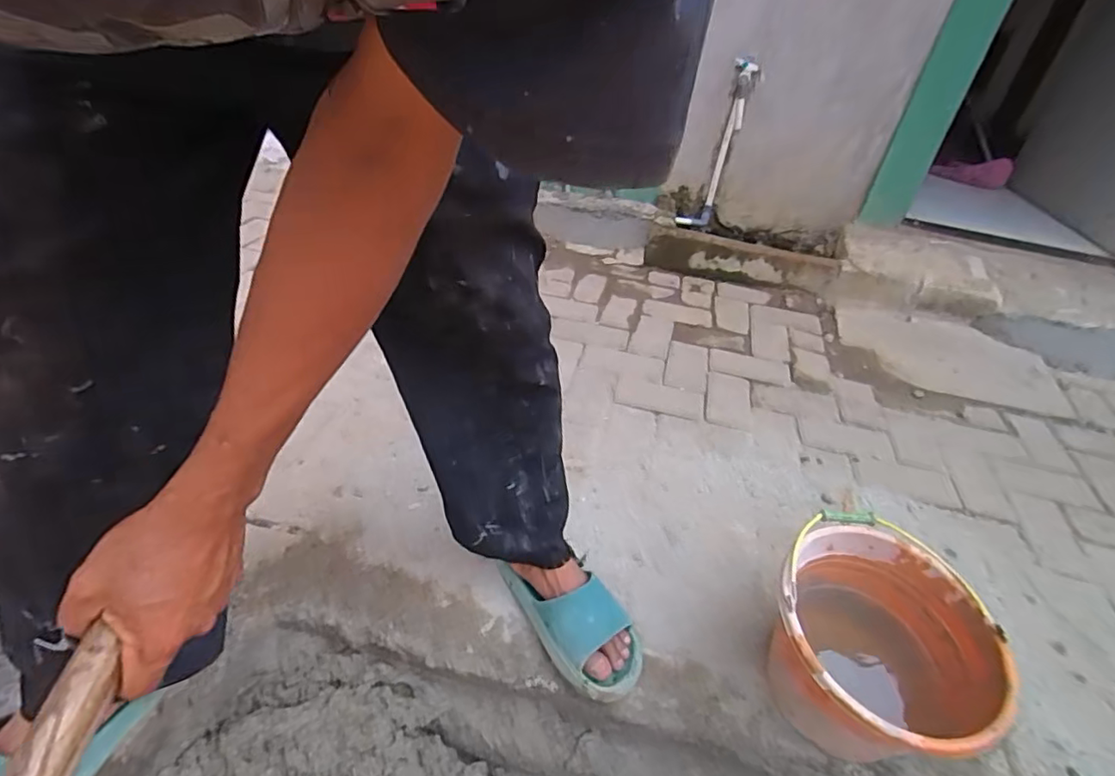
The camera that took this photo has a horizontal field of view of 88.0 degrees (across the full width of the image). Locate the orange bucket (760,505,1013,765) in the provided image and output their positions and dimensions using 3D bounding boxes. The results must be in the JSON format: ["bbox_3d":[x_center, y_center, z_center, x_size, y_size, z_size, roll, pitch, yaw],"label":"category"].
[{"bbox_3d":[0.414,0.367,0.790,0.272,0.220,0.307,28,41,23],"label":"orange bucket"}]

